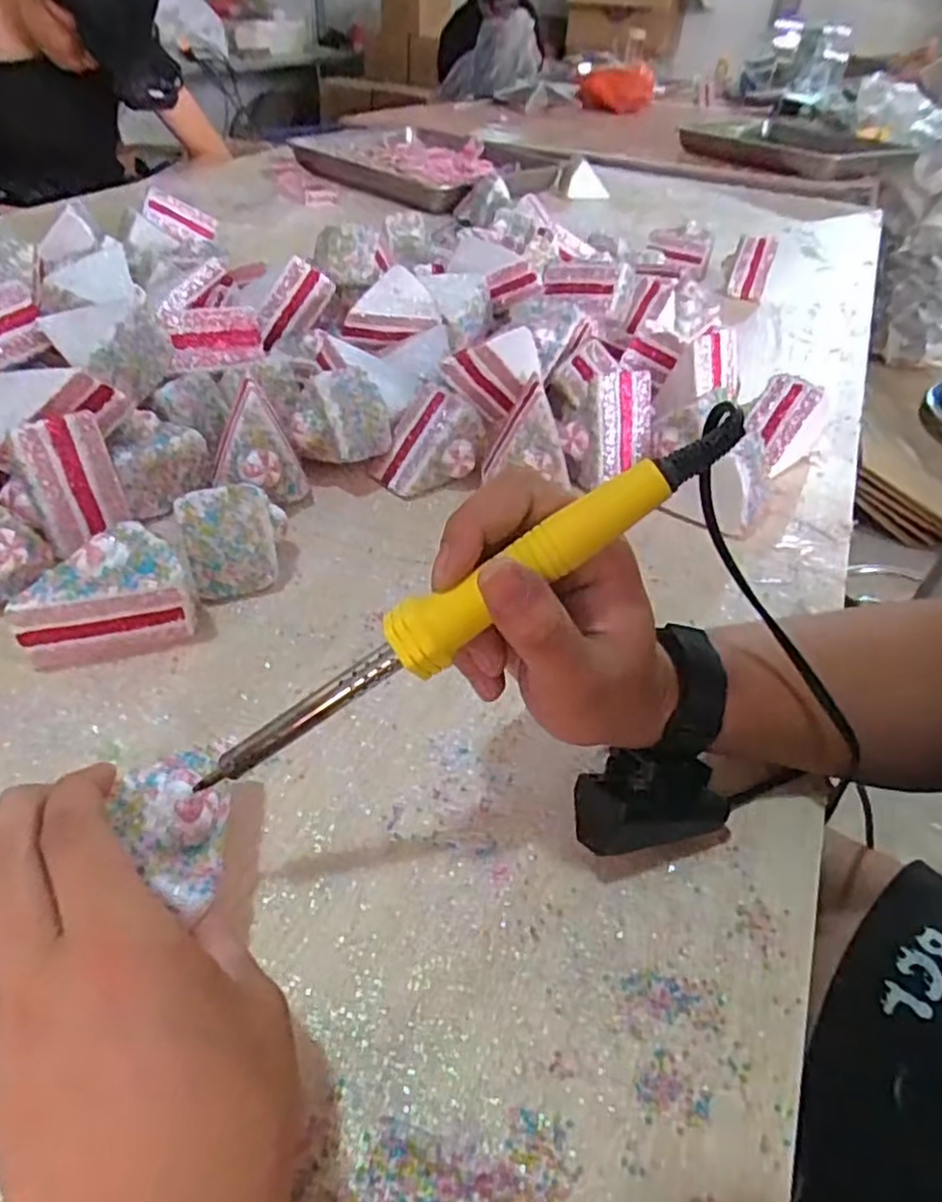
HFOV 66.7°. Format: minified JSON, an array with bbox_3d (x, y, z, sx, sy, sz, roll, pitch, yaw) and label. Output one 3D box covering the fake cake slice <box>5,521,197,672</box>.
[{"bbox_3d":[-0.211,-0.007,0.415,0.091,0.065,0.057,-13,43,-20],"label":"fake cake slice"}]

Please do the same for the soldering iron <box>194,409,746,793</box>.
[{"bbox_3d":[-0.006,0.004,0.254,0.229,0.017,0.019,-33,44,8],"label":"soldering iron"}]

